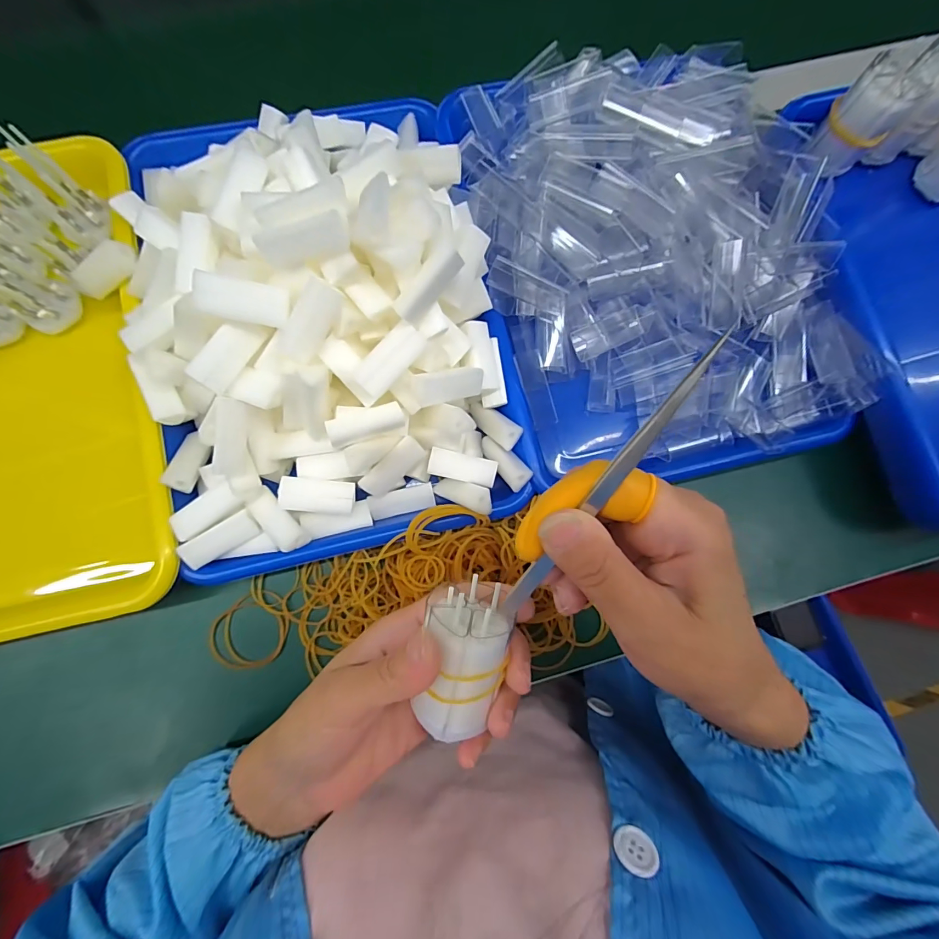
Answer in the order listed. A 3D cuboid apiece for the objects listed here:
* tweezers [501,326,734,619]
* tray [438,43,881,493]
[{"bbox_3d":[0.046,0.011,0.156,0.009,0.009,0.131,31,120,3],"label":"tweezers"},{"bbox_3d":[0.132,-0.157,0.308,0.238,0.069,0.316,-14,81,-4],"label":"tray"}]

